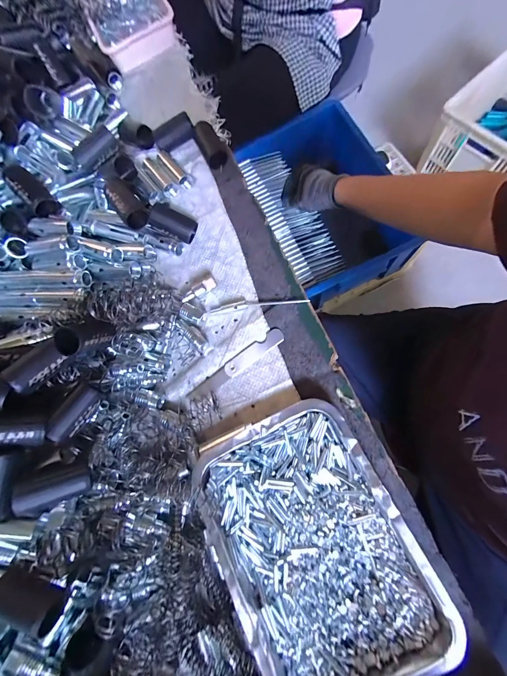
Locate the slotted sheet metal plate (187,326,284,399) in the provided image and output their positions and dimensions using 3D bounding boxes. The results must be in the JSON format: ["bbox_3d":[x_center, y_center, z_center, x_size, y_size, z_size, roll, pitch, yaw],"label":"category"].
[{"bbox_3d":[-0.021,0.036,0.359,0.144,0.009,0.021,-37,79,-5],"label":"slotted sheet metal plate"}]

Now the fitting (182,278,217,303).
[{"bbox_3d":[-0.073,-0.063,0.371,0.049,0.011,0.014,-34,75,-1],"label":"fitting"}]

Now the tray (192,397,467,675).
[{"bbox_3d":[0.061,0.206,0.281,0.193,0.033,0.255,-33,75,0],"label":"tray"}]

